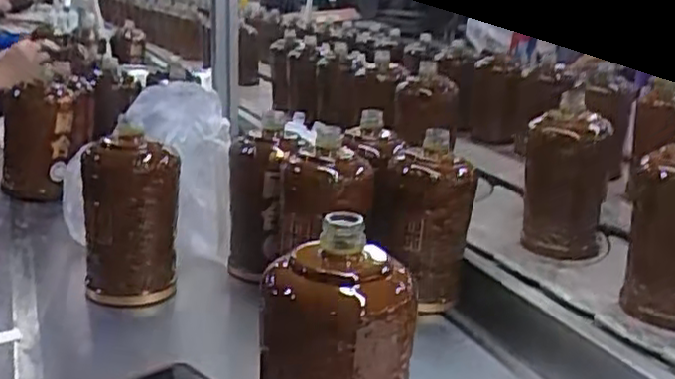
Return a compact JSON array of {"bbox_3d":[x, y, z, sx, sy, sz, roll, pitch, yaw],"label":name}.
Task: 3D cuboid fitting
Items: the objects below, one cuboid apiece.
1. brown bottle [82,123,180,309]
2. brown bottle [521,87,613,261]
[{"bbox_3d":[-0.201,0.027,0.693,0.090,0.159,0.069,-5,18,-17],"label":"brown bottle"},{"bbox_3d":[0.263,-0.020,0.817,0.087,0.173,0.073,6,17,16],"label":"brown bottle"}]

